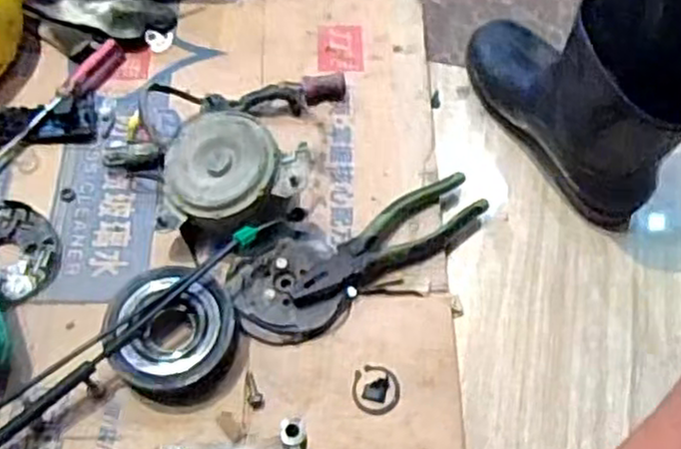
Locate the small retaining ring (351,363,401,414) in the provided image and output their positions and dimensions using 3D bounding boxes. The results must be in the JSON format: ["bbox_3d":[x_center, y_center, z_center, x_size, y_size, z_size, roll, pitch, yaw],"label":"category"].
[{"bbox_3d":[0.029,0.134,0.591,0.039,0.004,0.040,0,60,0],"label":"small retaining ring"}]

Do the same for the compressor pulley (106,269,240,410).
[{"bbox_3d":[-0.138,0.090,0.600,0.099,0.044,0.103,0,60,0],"label":"compressor pulley"}]

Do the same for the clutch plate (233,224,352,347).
[{"bbox_3d":[-0.046,0.053,0.638,0.094,0.007,0.100,0,60,0],"label":"clutch plate"}]

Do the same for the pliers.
[{"bbox_3d":[0.045,0.017,0.646,0.191,0.023,0.054,-36,66,-18],"label":"pliers"}]

